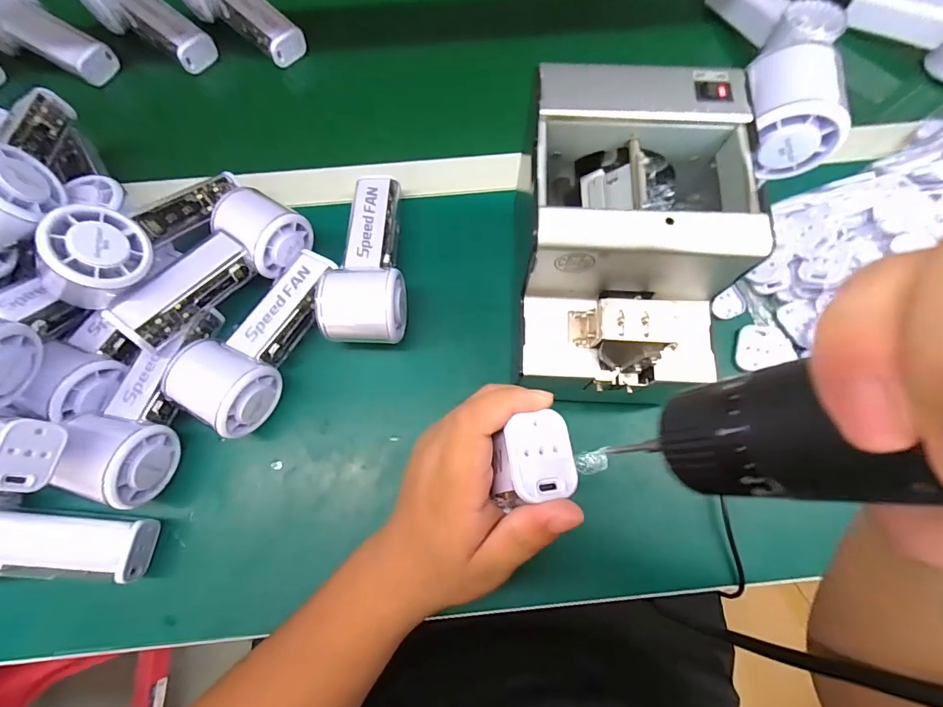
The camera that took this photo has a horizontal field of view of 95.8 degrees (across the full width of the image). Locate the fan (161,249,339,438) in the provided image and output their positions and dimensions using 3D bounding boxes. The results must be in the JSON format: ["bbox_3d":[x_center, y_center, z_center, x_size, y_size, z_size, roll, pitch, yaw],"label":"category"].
[{"bbox_3d":[-0.160,-0.015,0.330,0.062,0.060,0.155,28,75,9],"label":"fan"}]

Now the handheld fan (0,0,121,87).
[{"bbox_3d":[-0.441,-0.327,0.446,0.145,0.060,0.065,26,75,-8],"label":"handheld fan"}]

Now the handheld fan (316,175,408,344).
[{"bbox_3d":[-0.082,-0.082,0.350,0.061,0.055,0.156,2,72,2],"label":"handheld fan"}]

